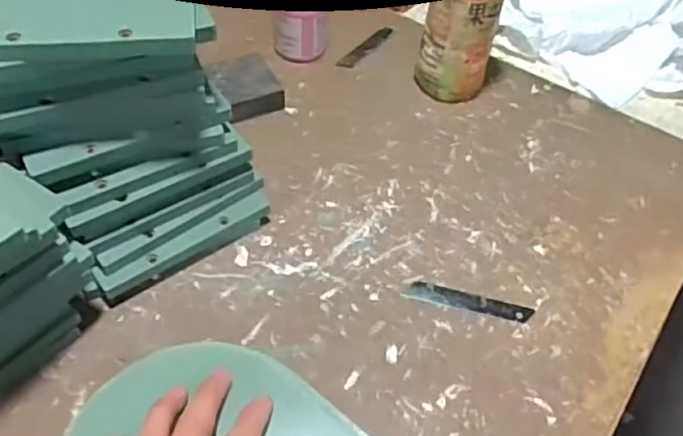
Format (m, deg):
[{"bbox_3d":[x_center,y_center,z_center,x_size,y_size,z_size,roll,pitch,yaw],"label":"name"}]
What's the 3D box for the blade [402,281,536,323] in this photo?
[{"bbox_3d":[0.102,0.067,0.510,0.100,0.004,0.017,14,50,7],"label":"blade"}]

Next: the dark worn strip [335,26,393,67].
[{"bbox_3d":[0.028,-0.196,0.729,0.018,0.004,0.094,32,56,18],"label":"dark worn strip"}]

